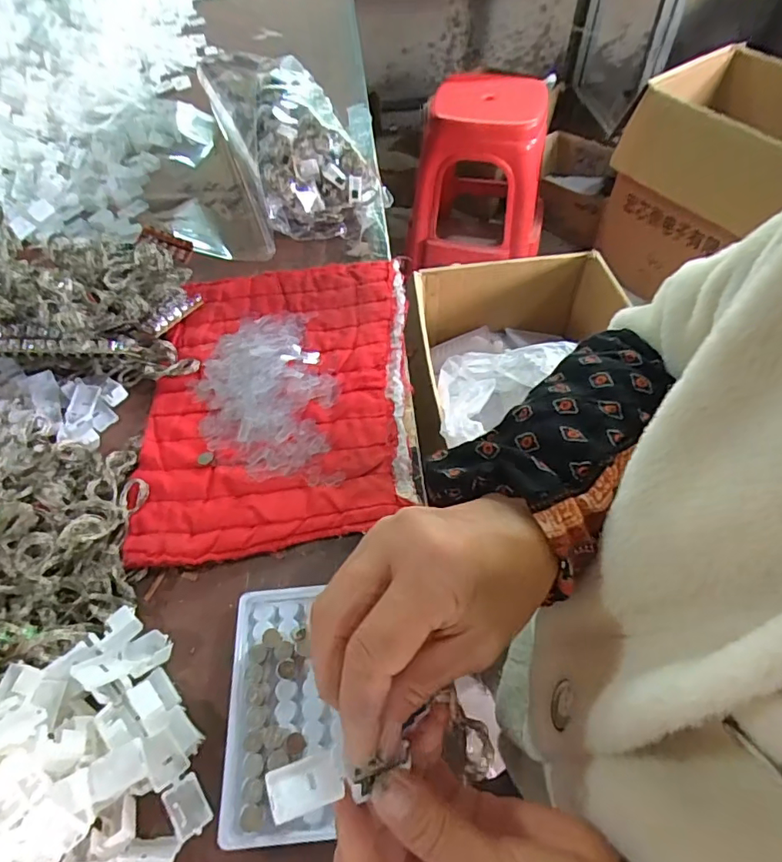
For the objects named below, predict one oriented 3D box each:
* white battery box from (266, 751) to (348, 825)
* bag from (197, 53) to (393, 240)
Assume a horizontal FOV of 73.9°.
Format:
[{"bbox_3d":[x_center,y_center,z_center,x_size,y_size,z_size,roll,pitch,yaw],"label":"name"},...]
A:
[{"bbox_3d":[-0.033,0.137,0.200,0.027,0.006,0.022,-10,19,-22],"label":"white battery box"},{"bbox_3d":[-0.131,-0.366,0.628,0.128,0.093,0.326,-20,56,-13],"label":"bag"}]

